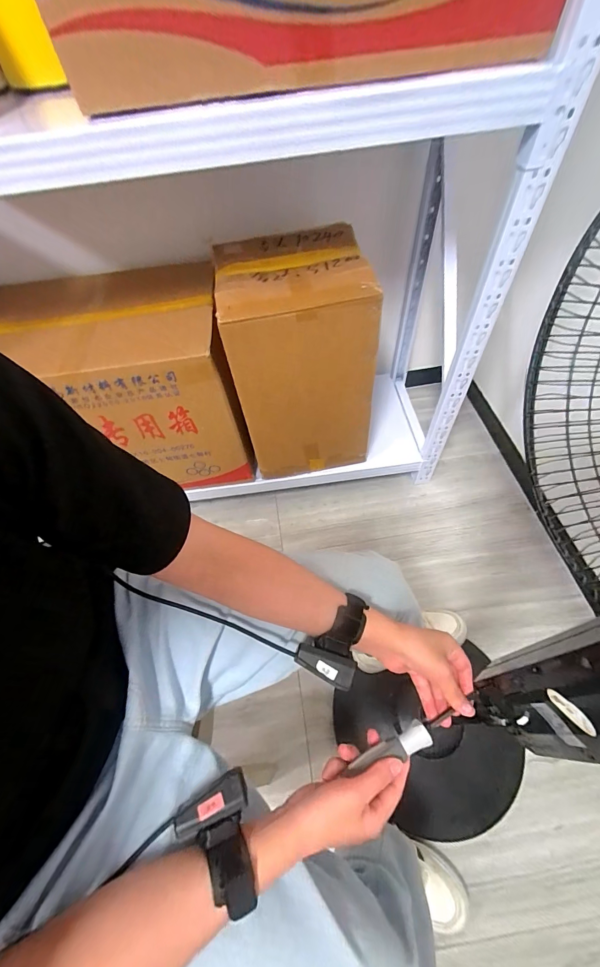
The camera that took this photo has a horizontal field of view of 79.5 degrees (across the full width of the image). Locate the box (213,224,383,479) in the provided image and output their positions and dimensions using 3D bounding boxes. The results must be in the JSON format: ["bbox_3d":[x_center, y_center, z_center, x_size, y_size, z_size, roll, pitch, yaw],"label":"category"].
[{"bbox_3d":[0.000,-0.316,0.984,0.325,0.547,0.301,-9,56,-1],"label":"box"}]

